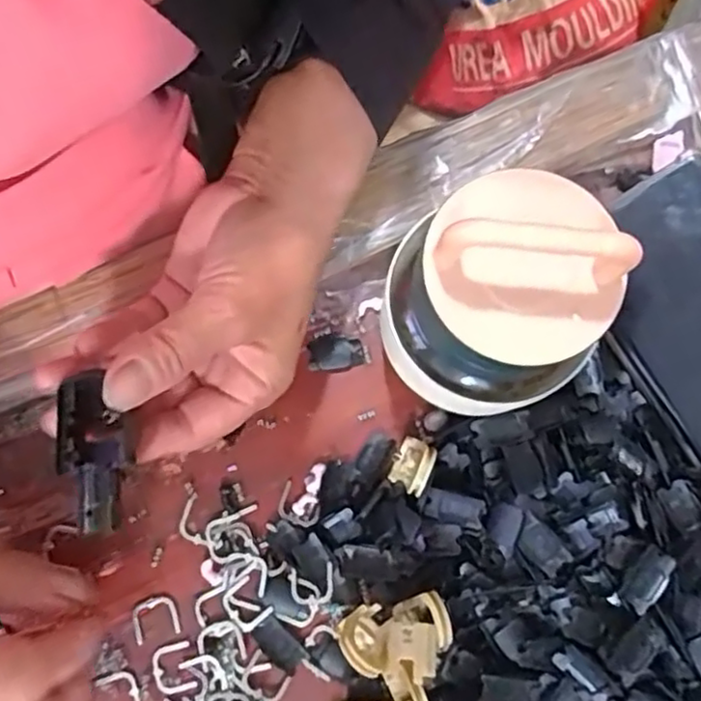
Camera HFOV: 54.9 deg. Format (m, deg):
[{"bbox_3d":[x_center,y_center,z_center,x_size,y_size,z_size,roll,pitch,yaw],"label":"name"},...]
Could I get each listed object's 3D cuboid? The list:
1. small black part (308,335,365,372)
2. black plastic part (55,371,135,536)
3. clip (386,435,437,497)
[{"bbox_3d":[-0.007,0.001,0.303,0.024,0.006,0.016,-4,77,0],"label":"small black part"},{"bbox_3d":[-0.088,0.036,0.229,0.018,0.017,0.054,-19,61,-3],"label":"black plastic part"},{"bbox_3d":[0.026,0.048,0.284,0.016,0.019,0.022,20,78,6],"label":"clip"}]

